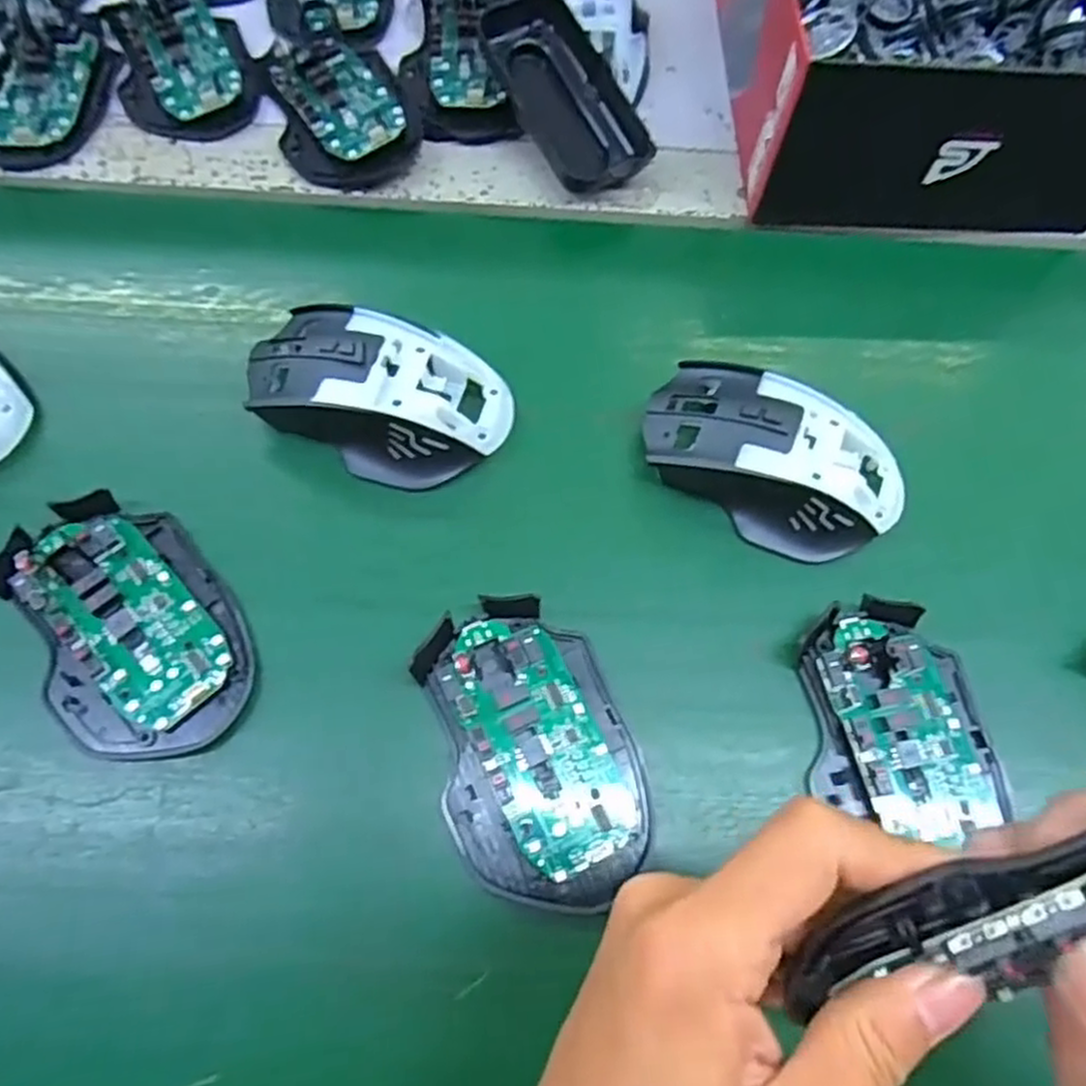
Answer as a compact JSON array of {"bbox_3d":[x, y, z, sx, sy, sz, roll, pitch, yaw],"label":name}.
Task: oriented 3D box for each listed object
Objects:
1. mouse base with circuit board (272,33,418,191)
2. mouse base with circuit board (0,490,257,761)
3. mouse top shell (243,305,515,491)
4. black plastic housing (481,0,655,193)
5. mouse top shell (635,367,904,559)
[{"bbox_3d":[-0.112,-0.240,0.416,0.068,0.019,0.103,-20,70,-9],"label":"mouse base with circuit board"},{"bbox_3d":[-0.164,0.031,0.300,0.071,0.017,0.112,-36,73,-14],"label":"mouse base with circuit board"},{"bbox_3d":[-0.073,-0.068,0.335,0.114,0.036,0.070,18,69,6],"label":"mouse top shell"},{"bbox_3d":[0.012,-0.237,0.406,0.049,0.023,0.109,-29,86,-14],"label":"black plastic housing"},{"bbox_3d":[0.102,-0.039,0.331,0.117,0.036,0.069,25,70,9],"label":"mouse top shell"}]

